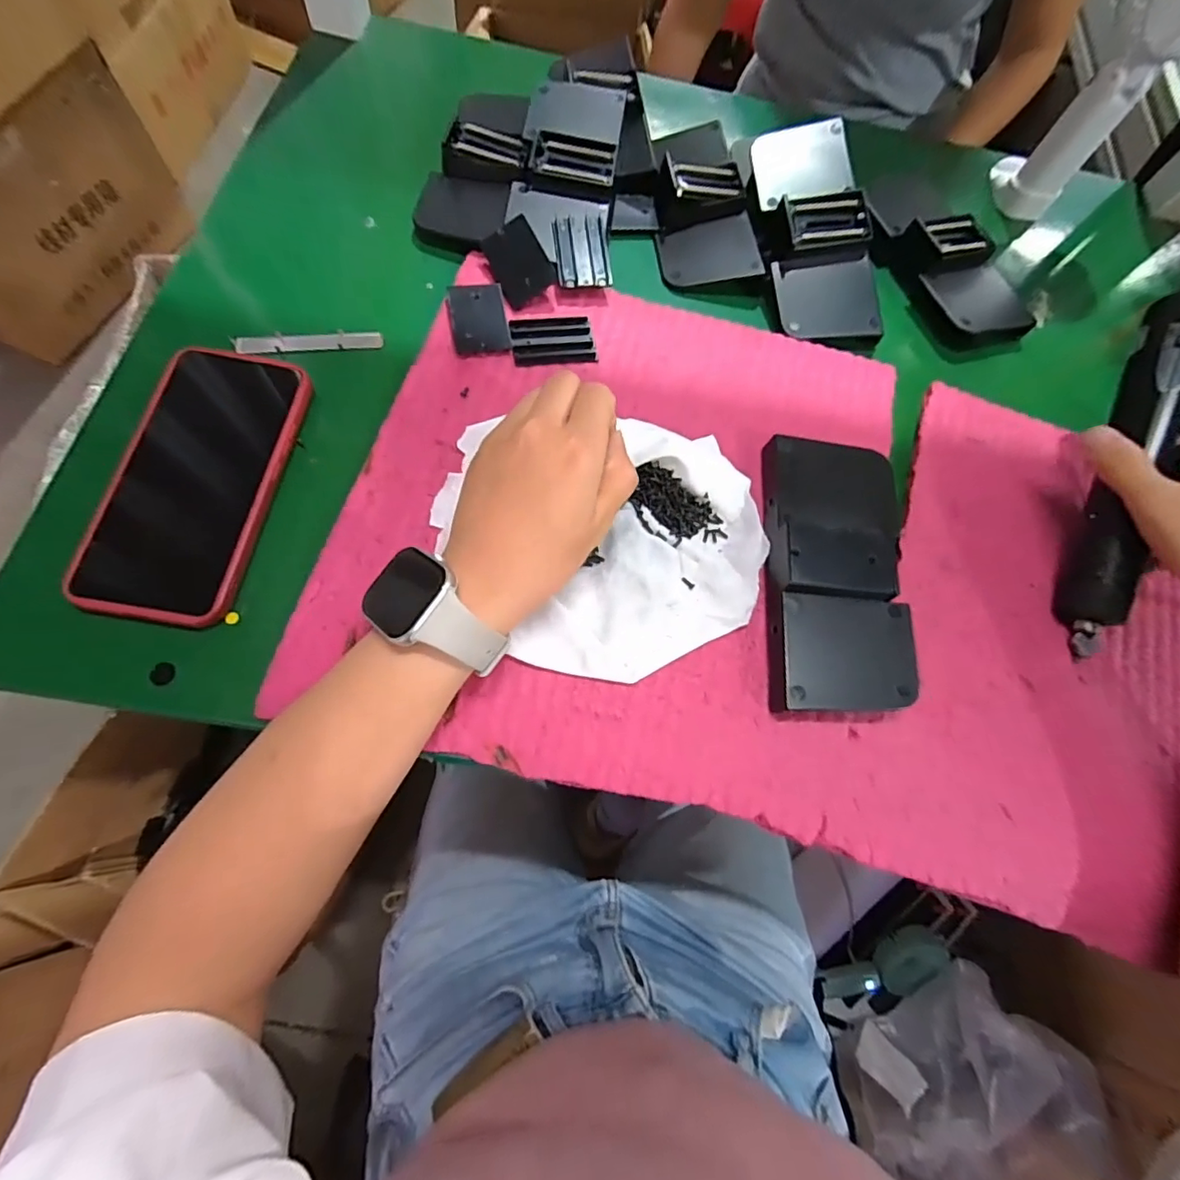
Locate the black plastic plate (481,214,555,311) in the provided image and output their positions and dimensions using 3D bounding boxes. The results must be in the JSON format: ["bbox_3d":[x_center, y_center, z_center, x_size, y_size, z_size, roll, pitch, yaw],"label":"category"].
[{"bbox_3d":[-0.048,-0.222,0.376,0.036,0.006,0.051,-29,93,1],"label":"black plastic plate"}]

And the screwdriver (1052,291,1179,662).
[{"bbox_3d":[0.319,-0.068,0.325,0.034,0.030,0.214,17,92,5],"label":"screwdriver"}]

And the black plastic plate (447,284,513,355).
[{"bbox_3d":[-0.072,-0.178,0.366,0.036,0.004,0.051,-9,76,-16],"label":"black plastic plate"}]

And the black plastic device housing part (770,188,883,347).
[{"bbox_3d":[0.168,-0.229,0.398,0.072,0.013,0.104,-5,92,-1],"label":"black plastic device housing part"}]

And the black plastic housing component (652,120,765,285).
[{"bbox_3d":[0.083,-0.301,0.423,0.068,0.035,0.155,-3,71,-8],"label":"black plastic housing component"}]

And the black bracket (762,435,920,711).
[{"bbox_3d":[0.140,-0.014,0.314,0.072,0.025,0.159,6,70,-5],"label":"black bracket"}]

